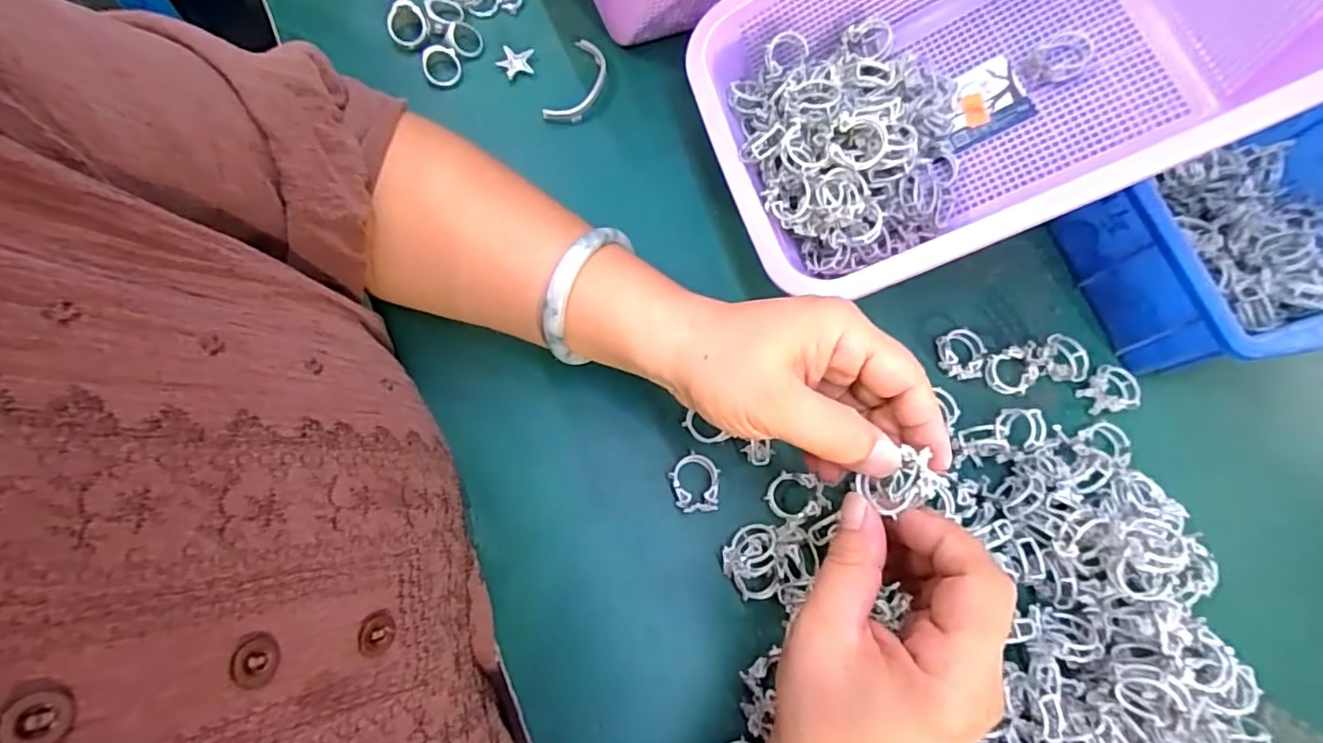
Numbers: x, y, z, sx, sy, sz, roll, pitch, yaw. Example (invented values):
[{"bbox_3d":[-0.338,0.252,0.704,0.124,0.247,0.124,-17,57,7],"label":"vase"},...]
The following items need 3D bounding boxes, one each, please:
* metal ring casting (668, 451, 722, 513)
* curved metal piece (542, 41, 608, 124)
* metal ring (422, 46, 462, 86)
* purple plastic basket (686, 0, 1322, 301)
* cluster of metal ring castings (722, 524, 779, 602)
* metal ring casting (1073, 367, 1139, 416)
[{"bbox_3d":[0.018,0.059,0.311,0.026,0.009,0.031,-4,75,-5],"label":"metal ring casting"},{"bbox_3d":[-0.054,-0.190,0.383,0.026,0.009,0.066,19,75,4],"label":"curved metal piece"},{"bbox_3d":[-0.142,-0.198,0.378,0.026,0.006,0.024,-1,96,-12],"label":"metal ring"},{"bbox_3d":[0.166,-0.159,0.309,0.275,0.085,0.197,-21,74,16],"label":"purple plastic basket"},{"bbox_3d":[0.045,0.098,0.297,0.027,0.017,0.036,-4,75,-5],"label":"cluster of metal ring castings"},{"bbox_3d":[0.267,0.010,0.346,0.035,0.008,0.027,-9,75,-6],"label":"metal ring casting"}]

